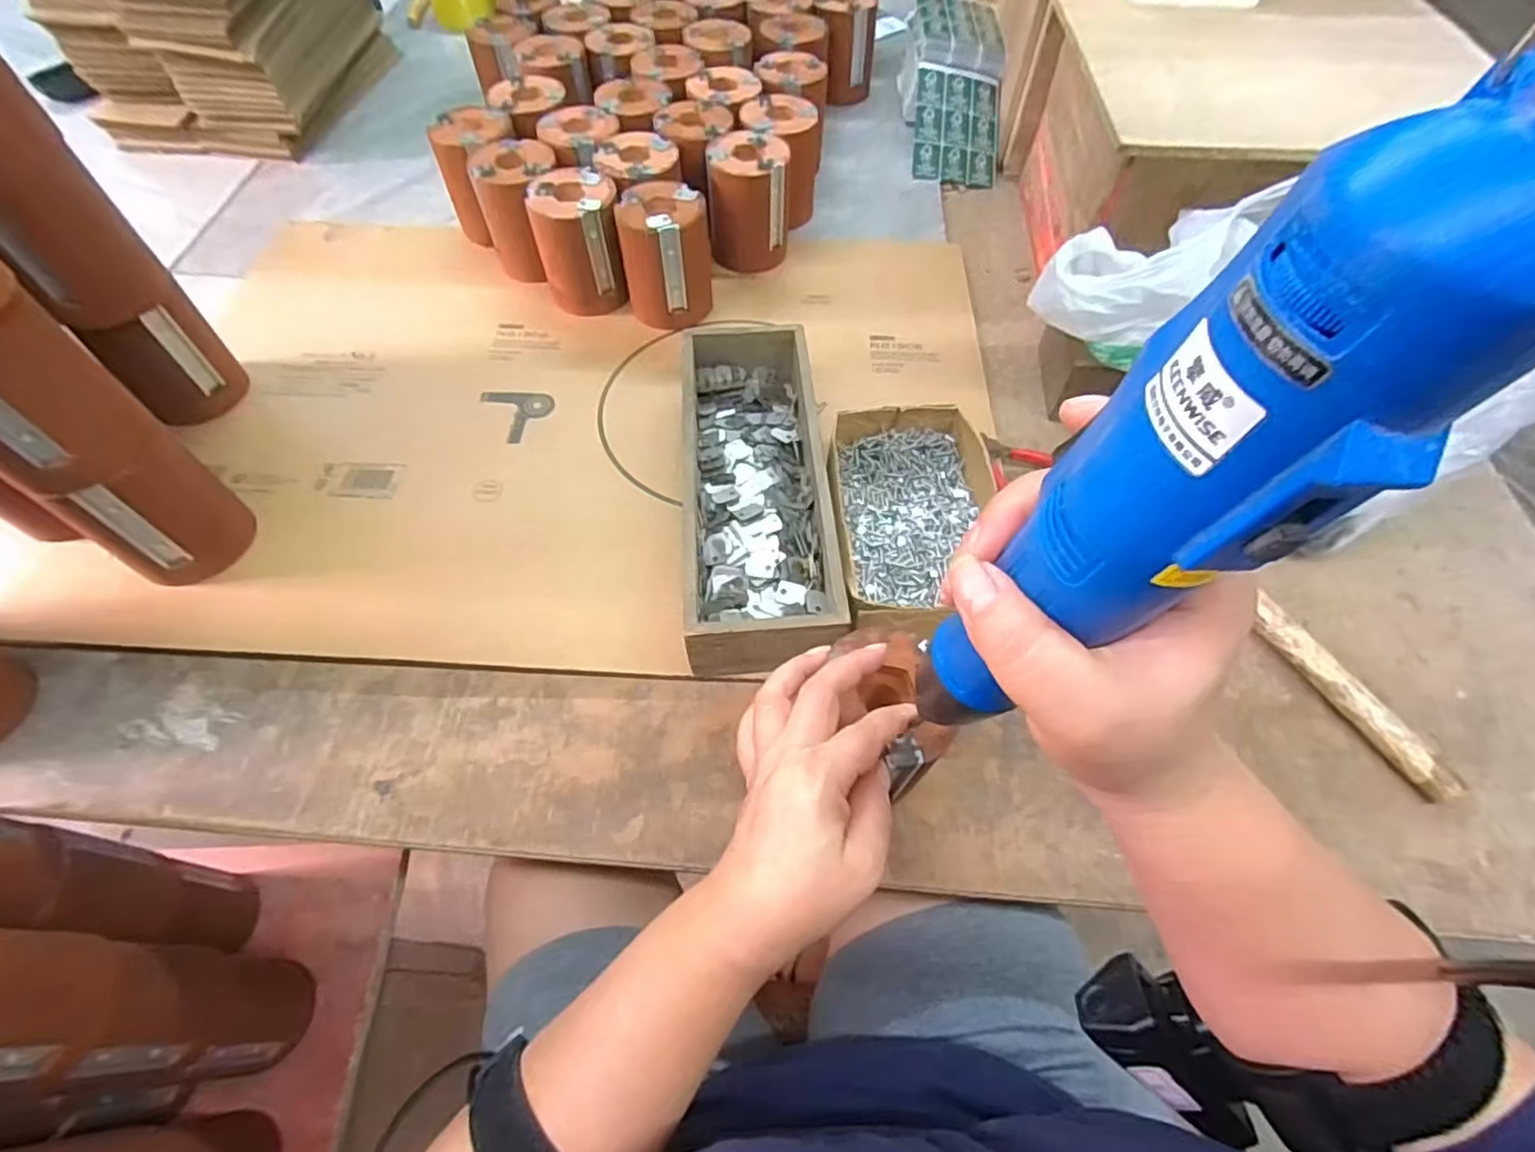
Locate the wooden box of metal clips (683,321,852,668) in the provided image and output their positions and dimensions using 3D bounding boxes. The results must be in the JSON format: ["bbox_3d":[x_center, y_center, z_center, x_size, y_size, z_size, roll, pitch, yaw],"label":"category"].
[{"bbox_3d":[-0.009,-0.067,0.503,0.100,0.073,0.293,-3,58,-2],"label":"wooden box of metal clips"}]

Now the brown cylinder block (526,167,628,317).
[{"bbox_3d":[-0.174,-0.312,0.634,0.076,0.097,0.082,-8,58,-5],"label":"brown cylinder block"}]

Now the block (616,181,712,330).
[{"bbox_3d":[-0.093,-0.296,0.623,0.079,0.098,0.078,-8,58,-6],"label":"block"}]

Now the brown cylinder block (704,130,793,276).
[{"bbox_3d":[-0.018,-0.372,0.671,0.078,0.100,0.071,2,58,0],"label":"brown cylinder block"}]

